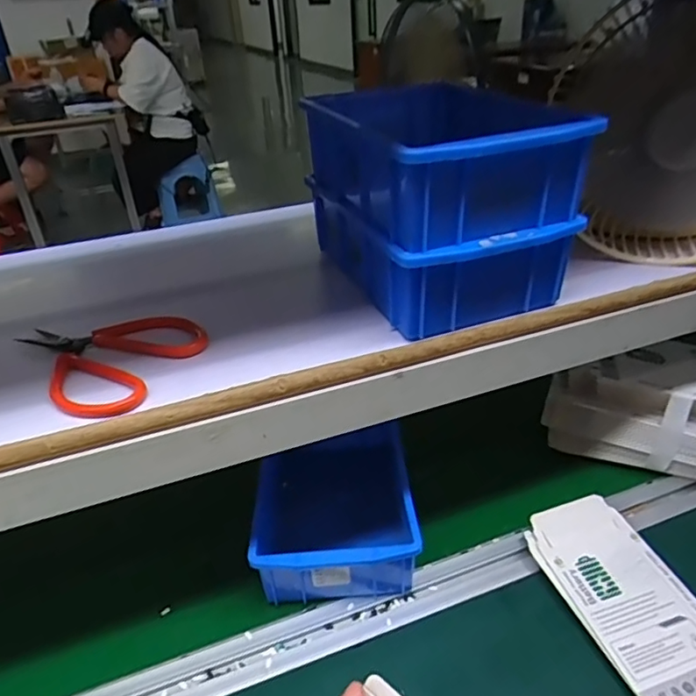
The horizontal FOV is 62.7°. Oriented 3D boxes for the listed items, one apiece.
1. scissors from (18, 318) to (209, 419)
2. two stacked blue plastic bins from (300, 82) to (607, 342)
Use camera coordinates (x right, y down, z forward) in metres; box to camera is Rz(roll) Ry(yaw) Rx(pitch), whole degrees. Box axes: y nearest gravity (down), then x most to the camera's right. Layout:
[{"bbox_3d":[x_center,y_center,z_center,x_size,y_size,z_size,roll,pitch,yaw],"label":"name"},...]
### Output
[{"bbox_3d":[-0.163,0.001,0.370,0.119,0.014,0.094,14,36,26],"label":"scissors"},{"bbox_3d":[0.063,-0.112,0.416,0.136,0.120,0.193,-15,34,-17],"label":"two stacked blue plastic bins"}]

